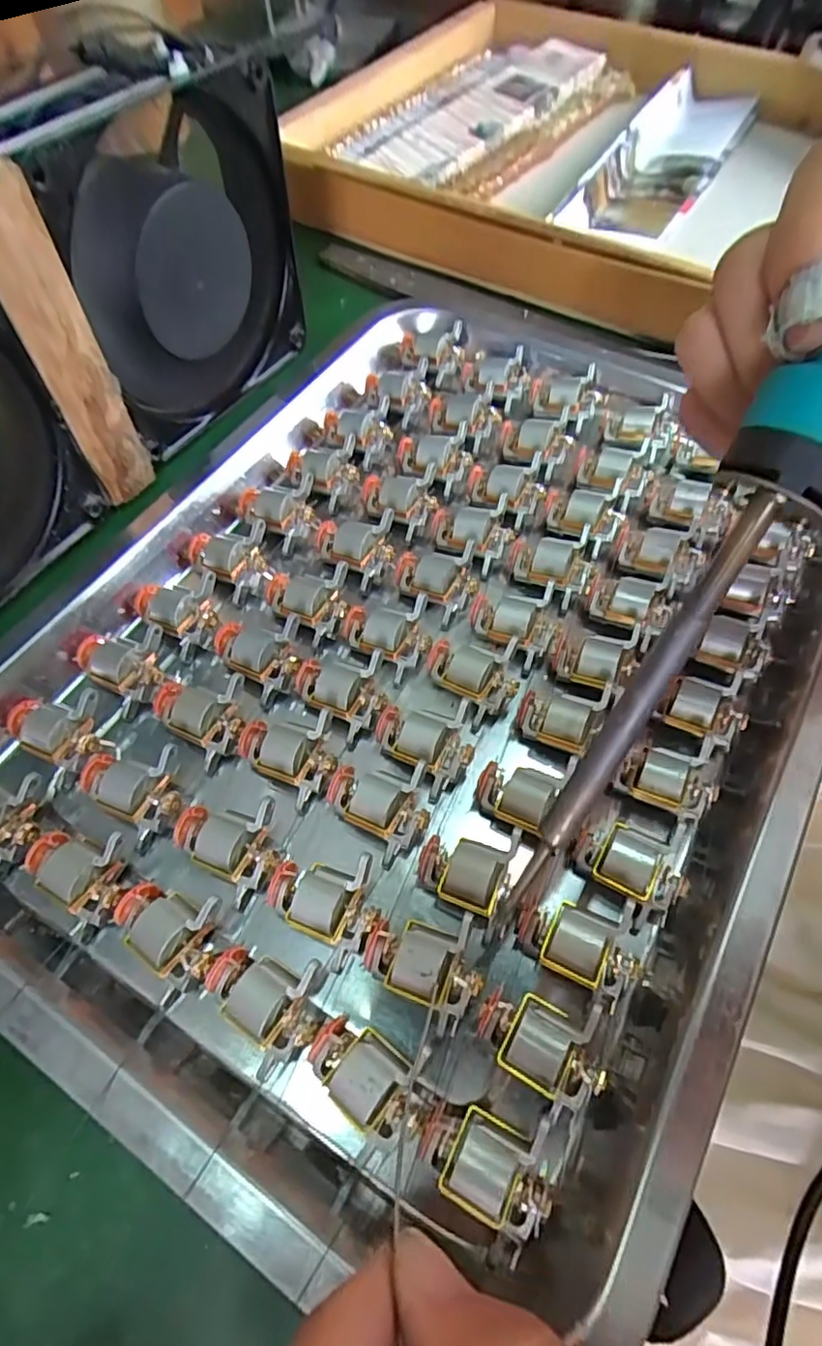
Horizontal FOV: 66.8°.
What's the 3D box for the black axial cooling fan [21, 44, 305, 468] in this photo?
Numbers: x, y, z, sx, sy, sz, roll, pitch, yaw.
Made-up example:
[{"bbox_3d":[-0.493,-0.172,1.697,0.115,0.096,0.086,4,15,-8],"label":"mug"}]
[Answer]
[{"bbox_3d":[-0.098,-0.171,0.264,0.034,0.113,0.121,27,64,14],"label":"black axial cooling fan"}]

